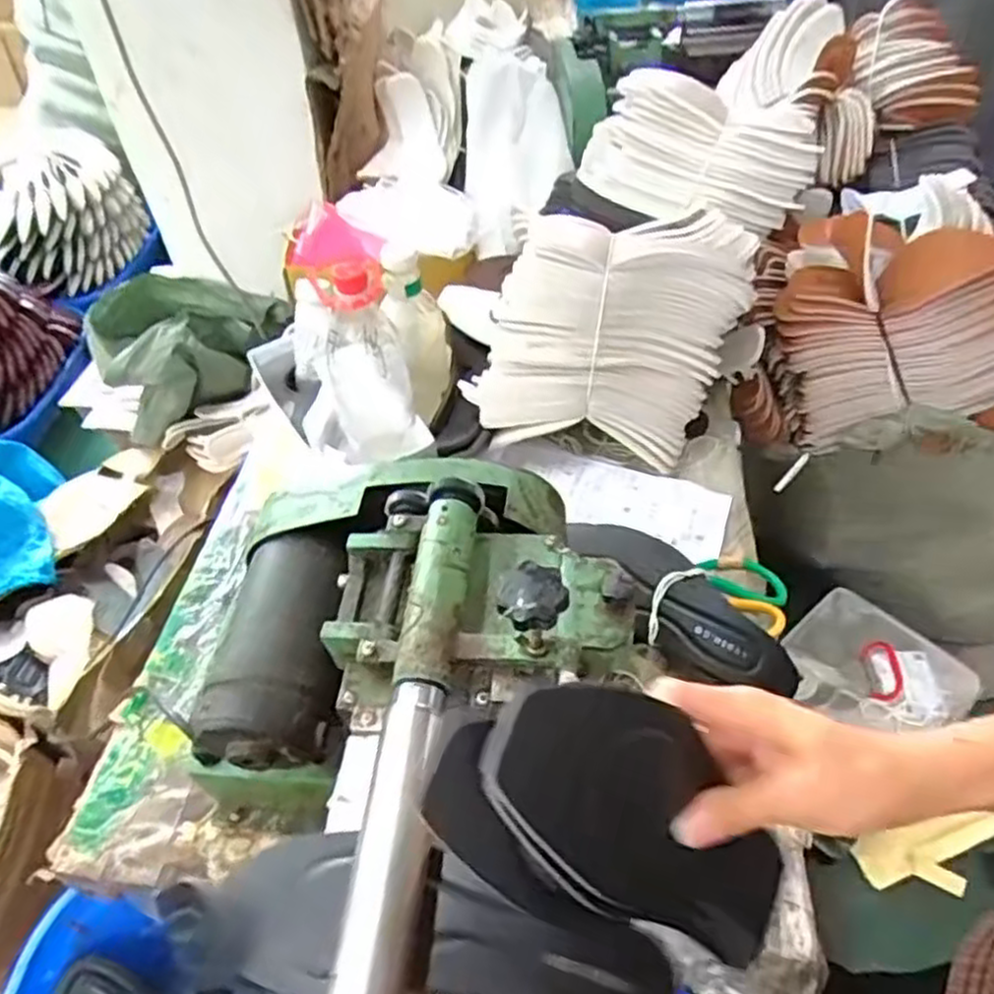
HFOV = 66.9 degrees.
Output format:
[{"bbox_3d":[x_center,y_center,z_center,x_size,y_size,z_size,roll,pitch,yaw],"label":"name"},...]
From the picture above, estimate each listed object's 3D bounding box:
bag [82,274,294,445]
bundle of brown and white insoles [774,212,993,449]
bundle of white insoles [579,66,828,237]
[{"bbox_3d":[-0.557,-0.254,1.374,0.309,0.251,0.188,-37,56,-26],"label":"bag"},{"bbox_3d":[0.490,-0.201,0.883,0.290,0.296,0.106,-6,34,35],"label":"bundle of brown and white insoles"},{"bbox_3d":[0.247,-0.431,0.921,0.280,0.132,0.139,7,49,10],"label":"bundle of white insoles"}]

